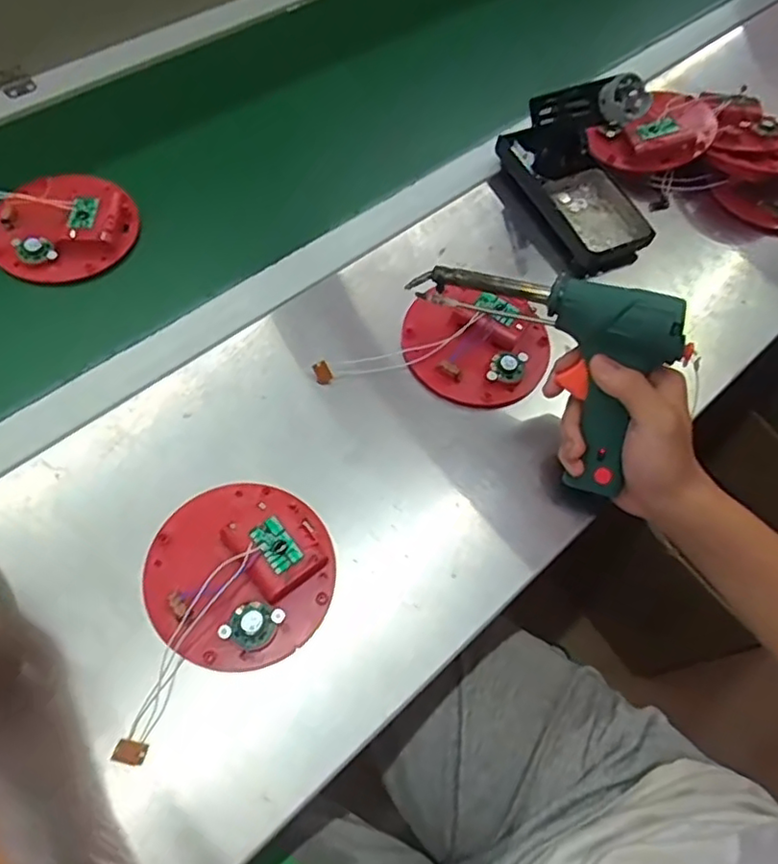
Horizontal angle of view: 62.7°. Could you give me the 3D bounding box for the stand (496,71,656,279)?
[{"bbox_3d":[0.178,-0.248,0.569,0.082,0.122,0.163,-18,66,-14],"label":"stand"}]

